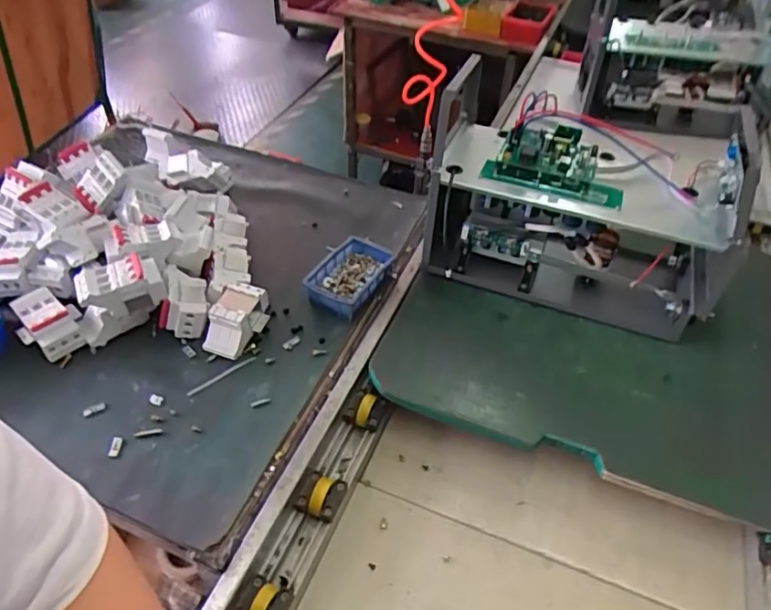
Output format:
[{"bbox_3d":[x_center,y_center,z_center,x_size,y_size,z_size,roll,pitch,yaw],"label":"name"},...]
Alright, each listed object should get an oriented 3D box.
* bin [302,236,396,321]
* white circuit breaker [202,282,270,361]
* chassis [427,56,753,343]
[{"bbox_3d":[-0.061,-0.046,0.926,0.101,0.042,0.148,24,50,18],"label":"bin"},{"bbox_3d":[-0.221,0.023,0.843,0.063,0.059,0.104,17,48,12],"label":"white circuit breaker"},{"bbox_3d":[0.299,-0.165,0.879,0.437,0.292,0.214,17,48,12],"label":"chassis"}]

